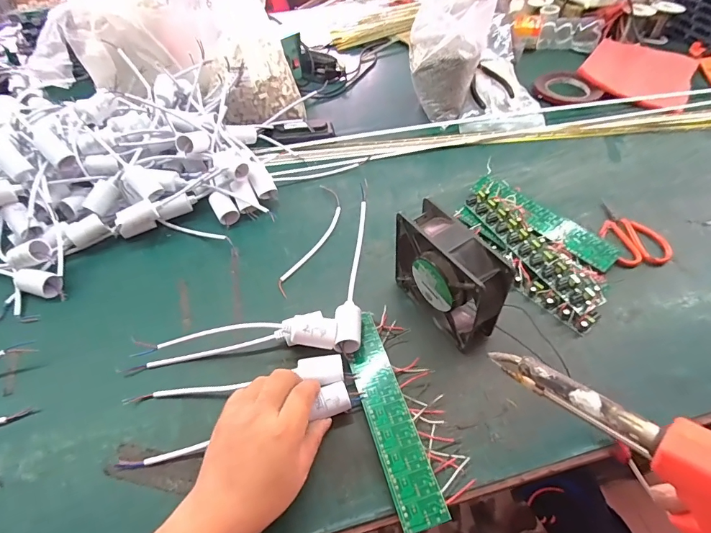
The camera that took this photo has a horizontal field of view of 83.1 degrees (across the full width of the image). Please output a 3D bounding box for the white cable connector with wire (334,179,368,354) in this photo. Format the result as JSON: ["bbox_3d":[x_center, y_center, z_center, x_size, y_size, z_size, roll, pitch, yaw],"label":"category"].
[{"bbox_3d":[-0.003,-0.004,0.472,0.026,0.055,0.218,1,51,4],"label":"white cable connector with wire"}]

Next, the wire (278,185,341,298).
[{"bbox_3d":[-0.054,-0.041,0.543,0.043,0.004,0.203,10,52,11],"label":"wire"}]

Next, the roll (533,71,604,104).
[{"bbox_3d":[0.400,-0.341,0.763,0.114,0.018,0.114,-1,51,2],"label":"roll"}]

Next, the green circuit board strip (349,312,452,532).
[{"bbox_3d":[0.029,0.137,0.383,0.039,0.016,0.198,-15,51,-9],"label":"green circuit board strip"}]

